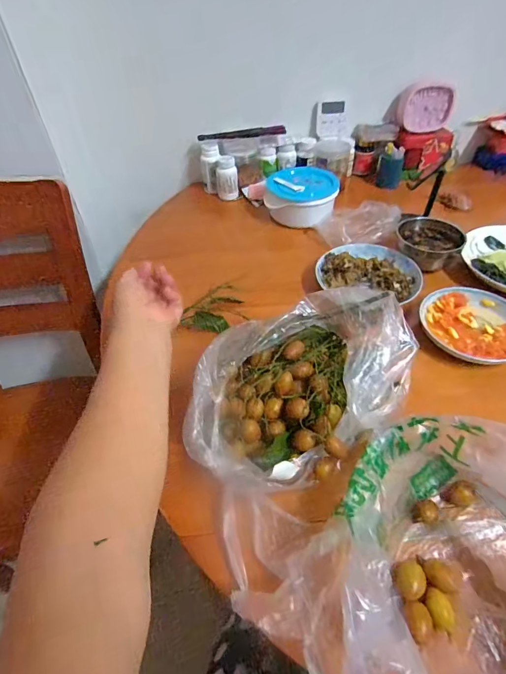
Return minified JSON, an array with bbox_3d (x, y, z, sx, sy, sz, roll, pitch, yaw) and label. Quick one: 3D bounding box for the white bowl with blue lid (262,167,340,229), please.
[{"bbox_3d":[0.106,-0.297,0.813,0.150,0.098,0.119,10,47,11],"label":"white bowl with blue lid"}]

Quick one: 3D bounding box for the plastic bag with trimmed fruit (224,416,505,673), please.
[{"bbox_3d":[0.173,0.197,0.322,0.361,0.094,0.235,-11,47,-8],"label":"plastic bag with trimmed fruit"}]

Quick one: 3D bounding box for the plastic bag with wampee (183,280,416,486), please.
[{"bbox_3d":[0.060,0.056,0.410,0.259,0.124,0.166,-9,46,-7],"label":"plastic bag with wampee"}]

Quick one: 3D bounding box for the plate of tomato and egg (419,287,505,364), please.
[{"bbox_3d":[0.330,-0.017,0.557,0.149,0.033,0.149,-1,46,1],"label":"plate of tomato and egg"}]

